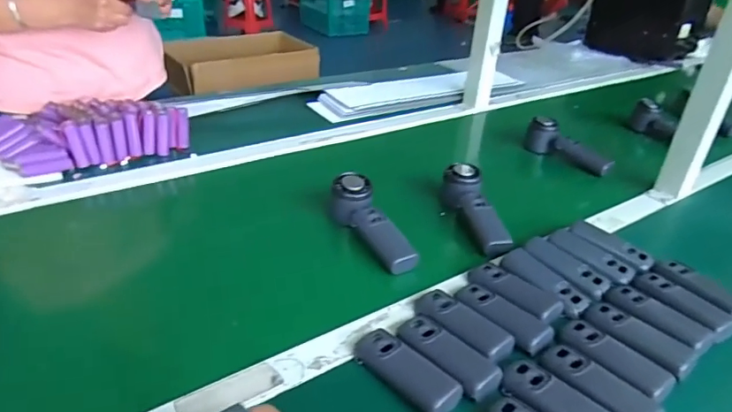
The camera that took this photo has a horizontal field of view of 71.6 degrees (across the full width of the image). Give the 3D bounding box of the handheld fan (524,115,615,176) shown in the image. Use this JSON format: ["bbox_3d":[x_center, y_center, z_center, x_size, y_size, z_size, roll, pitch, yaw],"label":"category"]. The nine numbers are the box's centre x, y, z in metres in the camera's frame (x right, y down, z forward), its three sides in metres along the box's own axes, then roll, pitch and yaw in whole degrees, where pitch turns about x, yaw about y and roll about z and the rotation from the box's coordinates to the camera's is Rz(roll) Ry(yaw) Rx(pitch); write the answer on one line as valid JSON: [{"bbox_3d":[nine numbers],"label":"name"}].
[{"bbox_3d":[0.362,-0.108,0.902,0.039,0.057,0.161,-20,38,-36],"label":"handheld fan"}]

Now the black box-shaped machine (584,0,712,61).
[{"bbox_3d":[0.840,-0.572,1.542,0.318,0.260,0.067,26,36,32],"label":"black box-shaped machine"}]

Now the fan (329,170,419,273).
[{"bbox_3d":[0.010,0.025,0.648,0.048,0.051,0.158,-15,49,-31],"label":"fan"}]

